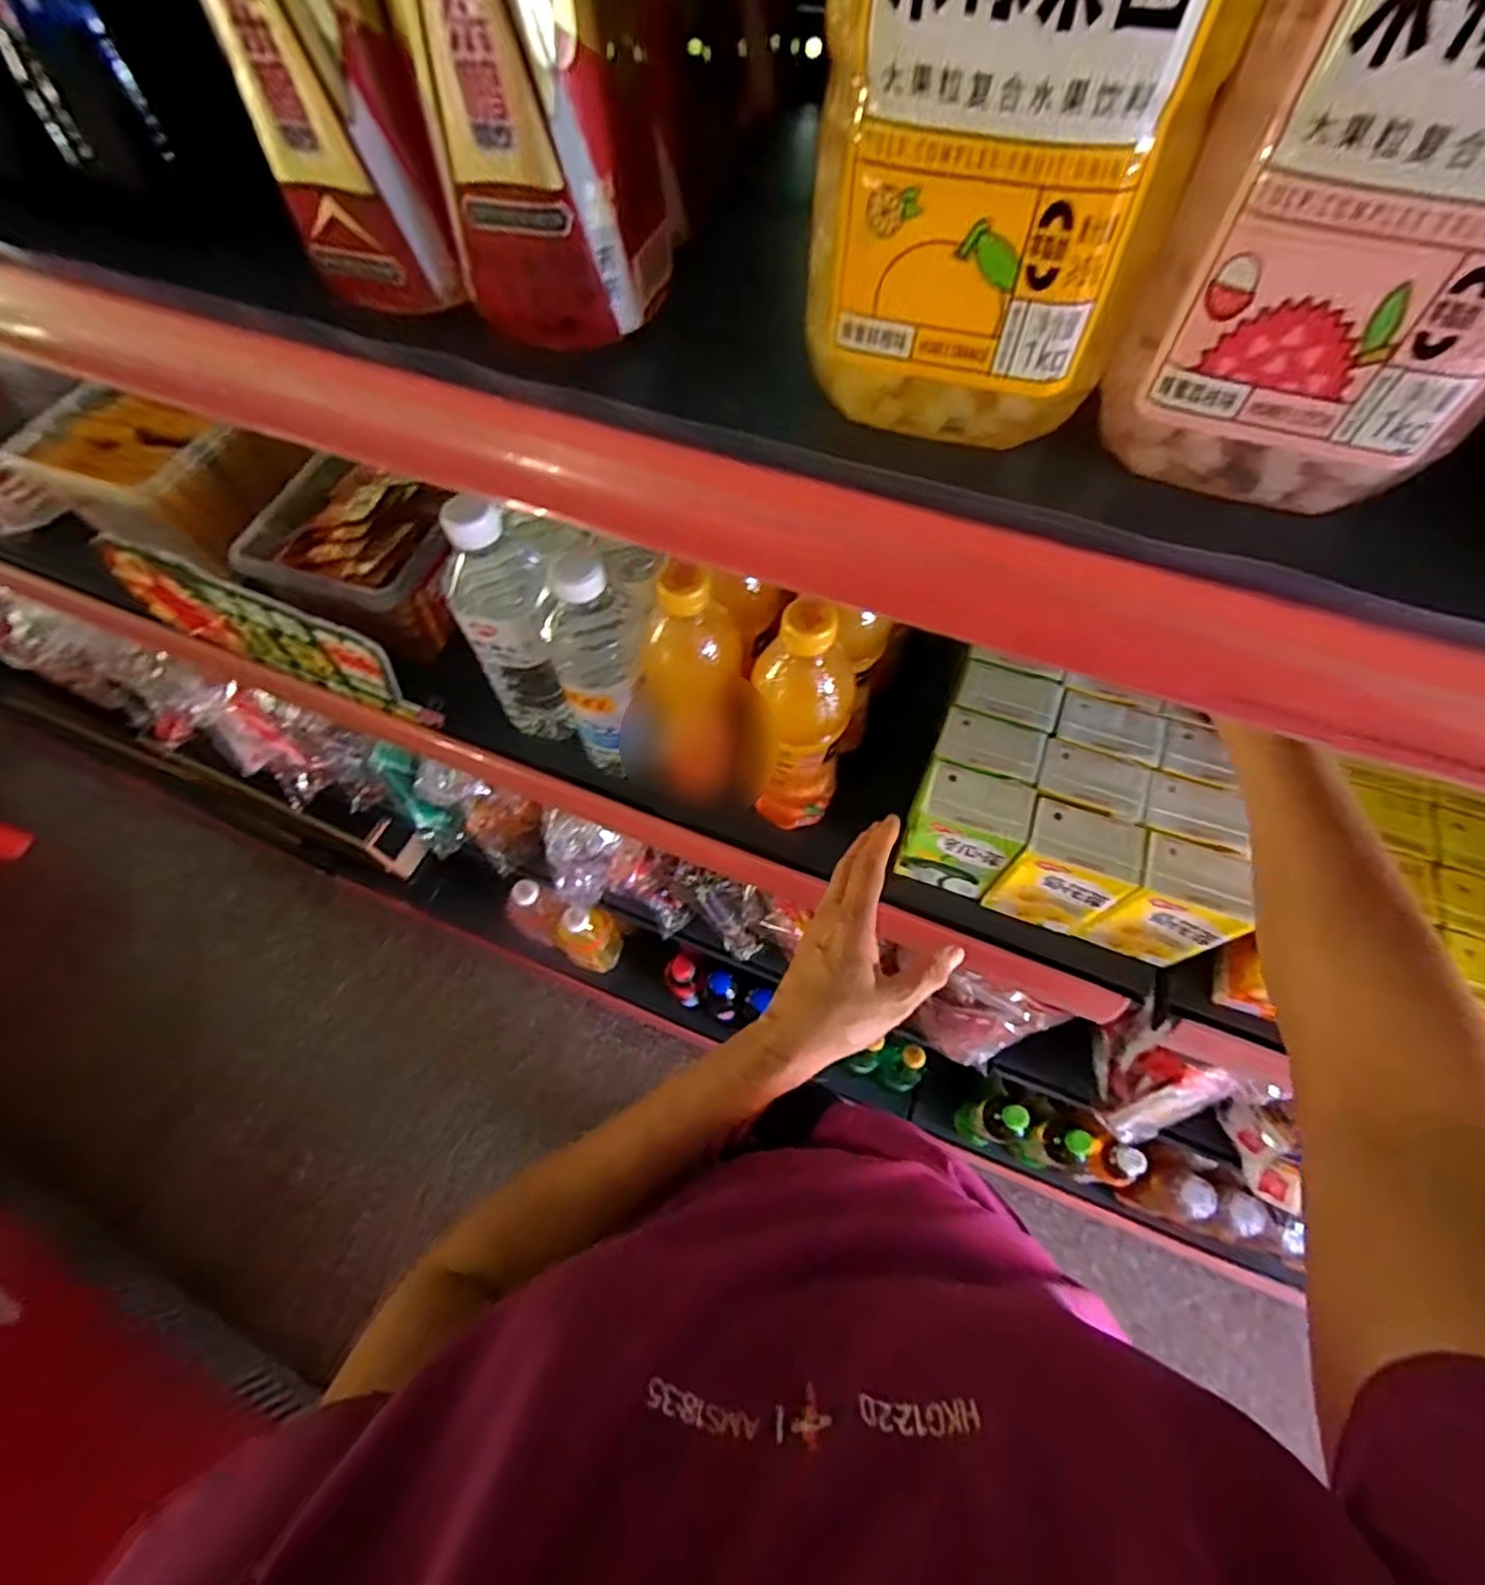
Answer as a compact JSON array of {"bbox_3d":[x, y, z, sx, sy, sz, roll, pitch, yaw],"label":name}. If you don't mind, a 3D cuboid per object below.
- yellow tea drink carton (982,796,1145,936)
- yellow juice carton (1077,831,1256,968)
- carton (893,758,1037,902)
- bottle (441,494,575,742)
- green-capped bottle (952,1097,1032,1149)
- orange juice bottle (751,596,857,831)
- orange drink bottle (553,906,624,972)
[{"bbox_3d":[0.209,0.052,0.461,0.065,0.099,0.040,18,65,9],"label":"yellow tea drink carton"},{"bbox_3d":[0.270,0.072,0.447,0.064,0.100,0.044,20,66,10],"label":"yellow juice carton"},{"bbox_3d":[0.146,0.028,0.474,0.069,0.095,0.042,16,65,9],"label":"carton"},{"bbox_3d":[-0.164,-0.109,0.500,0.061,0.215,0.064,-29,67,-13],"label":"bottle"},{"bbox_3d":[0.382,0.500,1.052,0.062,0.177,0.066,0,64,1],"label":"green-capped bottle"},{"bbox_3d":[0.037,-0.040,0.452,0.062,0.190,0.053,7,64,4],"label":"orange juice bottle"},{"bbox_3d":[-0.279,0.246,1.216,0.101,0.165,0.093,0,64,1],"label":"orange drink bottle"}]

